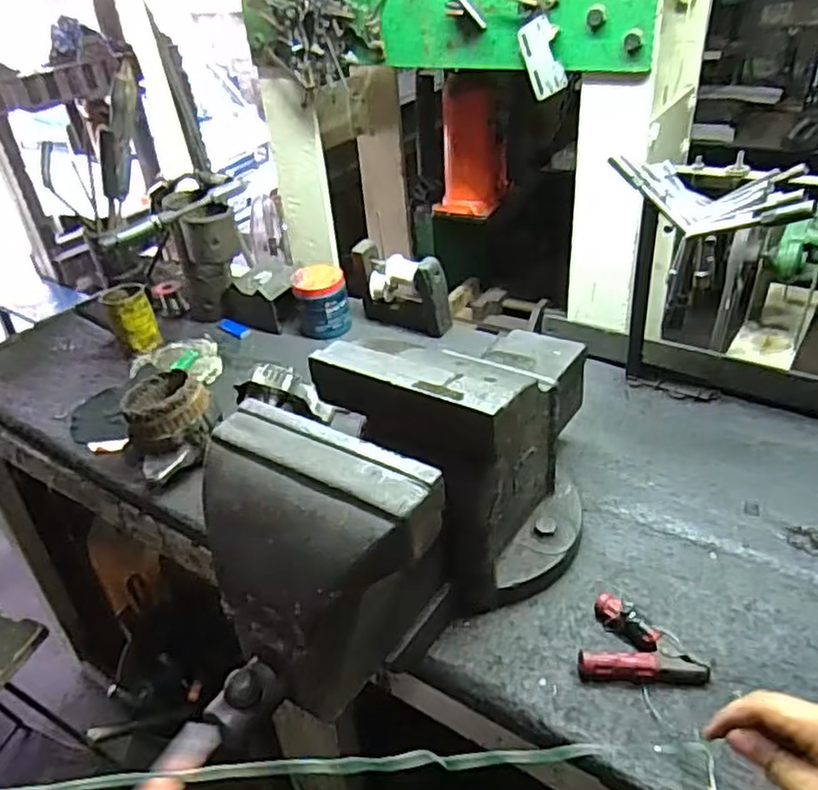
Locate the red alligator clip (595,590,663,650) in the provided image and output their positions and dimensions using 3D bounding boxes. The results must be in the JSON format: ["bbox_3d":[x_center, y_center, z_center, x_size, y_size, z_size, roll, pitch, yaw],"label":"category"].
[{"bbox_3d":[0.217,0.225,0.665,0.025,0.026,0.072,-26,40,-27],"label":"red alligator clip"}]

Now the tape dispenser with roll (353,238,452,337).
[{"bbox_3d":[-0.012,-0.178,1.167,0.174,0.141,0.068,22,43,34],"label":"tape dispenser with roll"}]

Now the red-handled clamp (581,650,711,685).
[{"bbox_3d":[0.219,0.254,0.625,0.117,0.023,0.024,0,35,7],"label":"red-handled clamp"}]

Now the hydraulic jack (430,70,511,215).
[{"bbox_3d":[0.122,-0.490,1.312,0.135,0.245,0.103,5,36,15],"label":"hydraulic jack"}]

